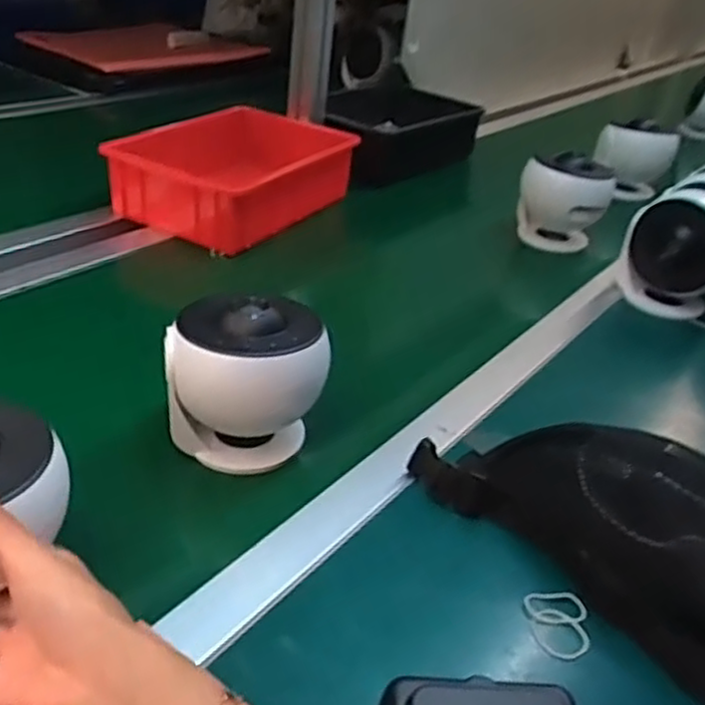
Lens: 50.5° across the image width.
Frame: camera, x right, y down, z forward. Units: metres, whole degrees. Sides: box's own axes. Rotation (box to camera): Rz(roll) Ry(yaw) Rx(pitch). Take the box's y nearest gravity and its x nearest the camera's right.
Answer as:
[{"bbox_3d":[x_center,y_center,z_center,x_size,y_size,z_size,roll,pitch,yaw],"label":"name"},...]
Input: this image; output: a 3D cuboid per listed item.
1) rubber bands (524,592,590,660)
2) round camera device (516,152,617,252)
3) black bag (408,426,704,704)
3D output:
[{"bbox_3d":[0.130,0.171,0.469,0.037,0.004,0.044,-3,43,2],"label":"rubber bands"},{"bbox_3d":[0.292,-0.204,1.040,0.120,0.132,0.122,15,31,14],"label":"round camera device"},{"bbox_3d":[0.213,0.128,0.479,0.121,0.074,0.345,-20,39,-38],"label":"black bag"}]

